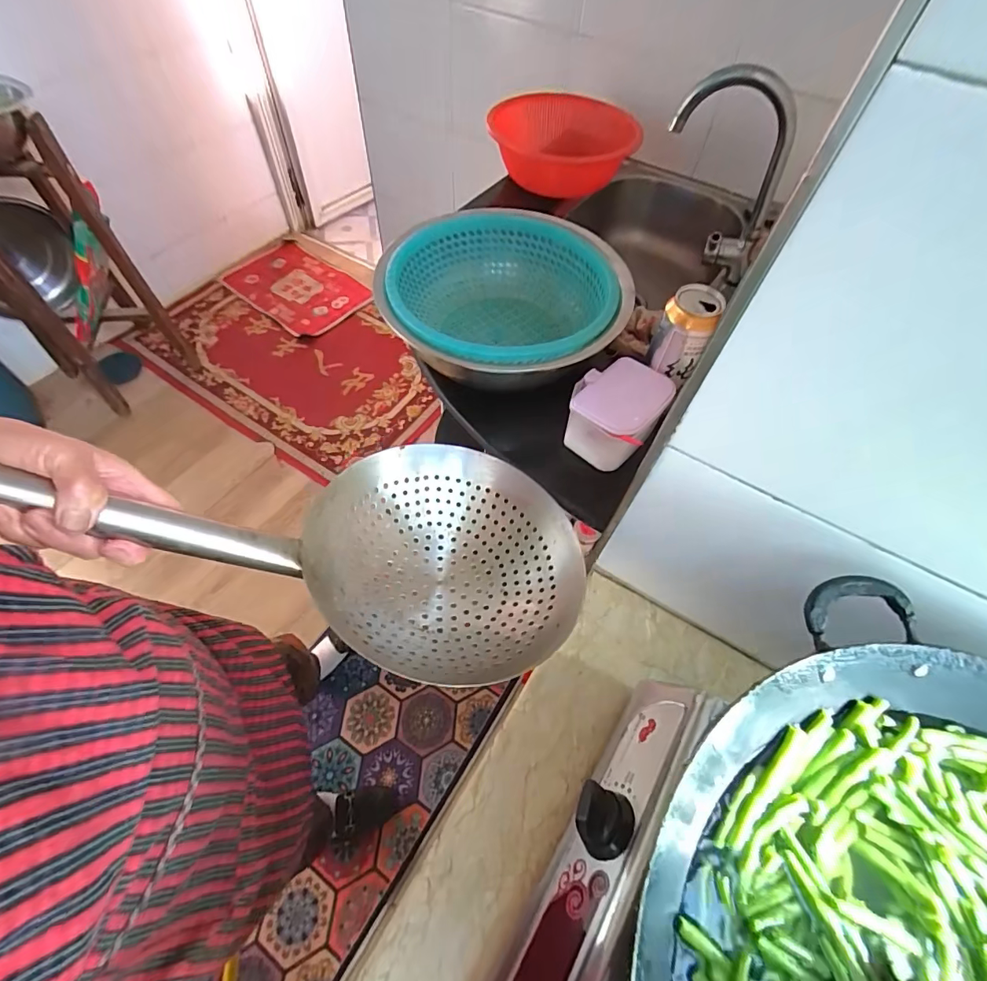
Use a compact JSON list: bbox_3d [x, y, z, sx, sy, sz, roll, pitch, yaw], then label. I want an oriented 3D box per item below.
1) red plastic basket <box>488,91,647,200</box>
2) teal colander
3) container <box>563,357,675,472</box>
[{"bbox_3d":[0.139,-0.699,0.953,0.279,0.104,0.313,7,58,1],"label":"red plastic basket"},{"bbox_3d":[0.015,-0.255,0.664,0.293,0.110,0.284,0,58,-3],"label":"teal colander"},{"bbox_3d":[0.151,-0.098,0.575,0.102,0.095,0.105,32,62,16],"label":"container"}]

